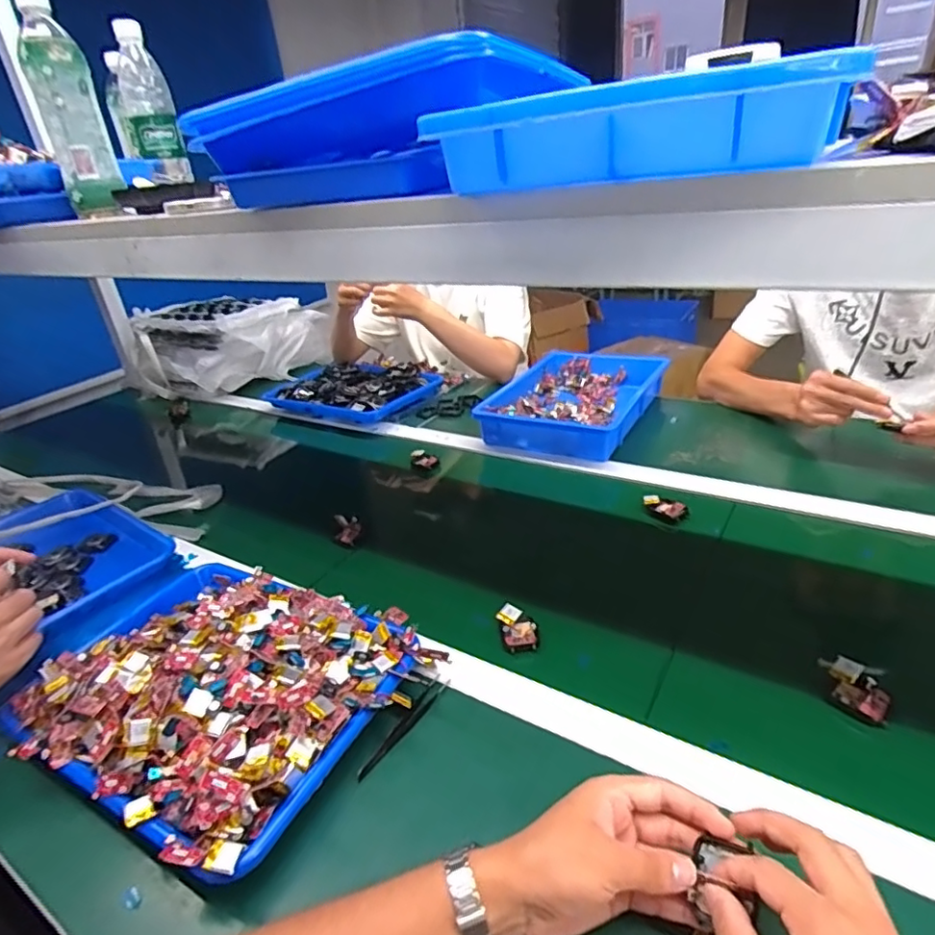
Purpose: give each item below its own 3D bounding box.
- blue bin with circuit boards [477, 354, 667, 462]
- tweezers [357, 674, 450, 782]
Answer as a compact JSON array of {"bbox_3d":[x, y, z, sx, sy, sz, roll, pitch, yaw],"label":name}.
[{"bbox_3d":[0.199,-0.126,1.078,0.248,0.061,0.353,11,33,30],"label":"blue bin with circuit boards"},{"bbox_3d":[-0.054,0.228,0.520,0.015,0.010,0.118,12,34,31],"label":"tweezers"}]

